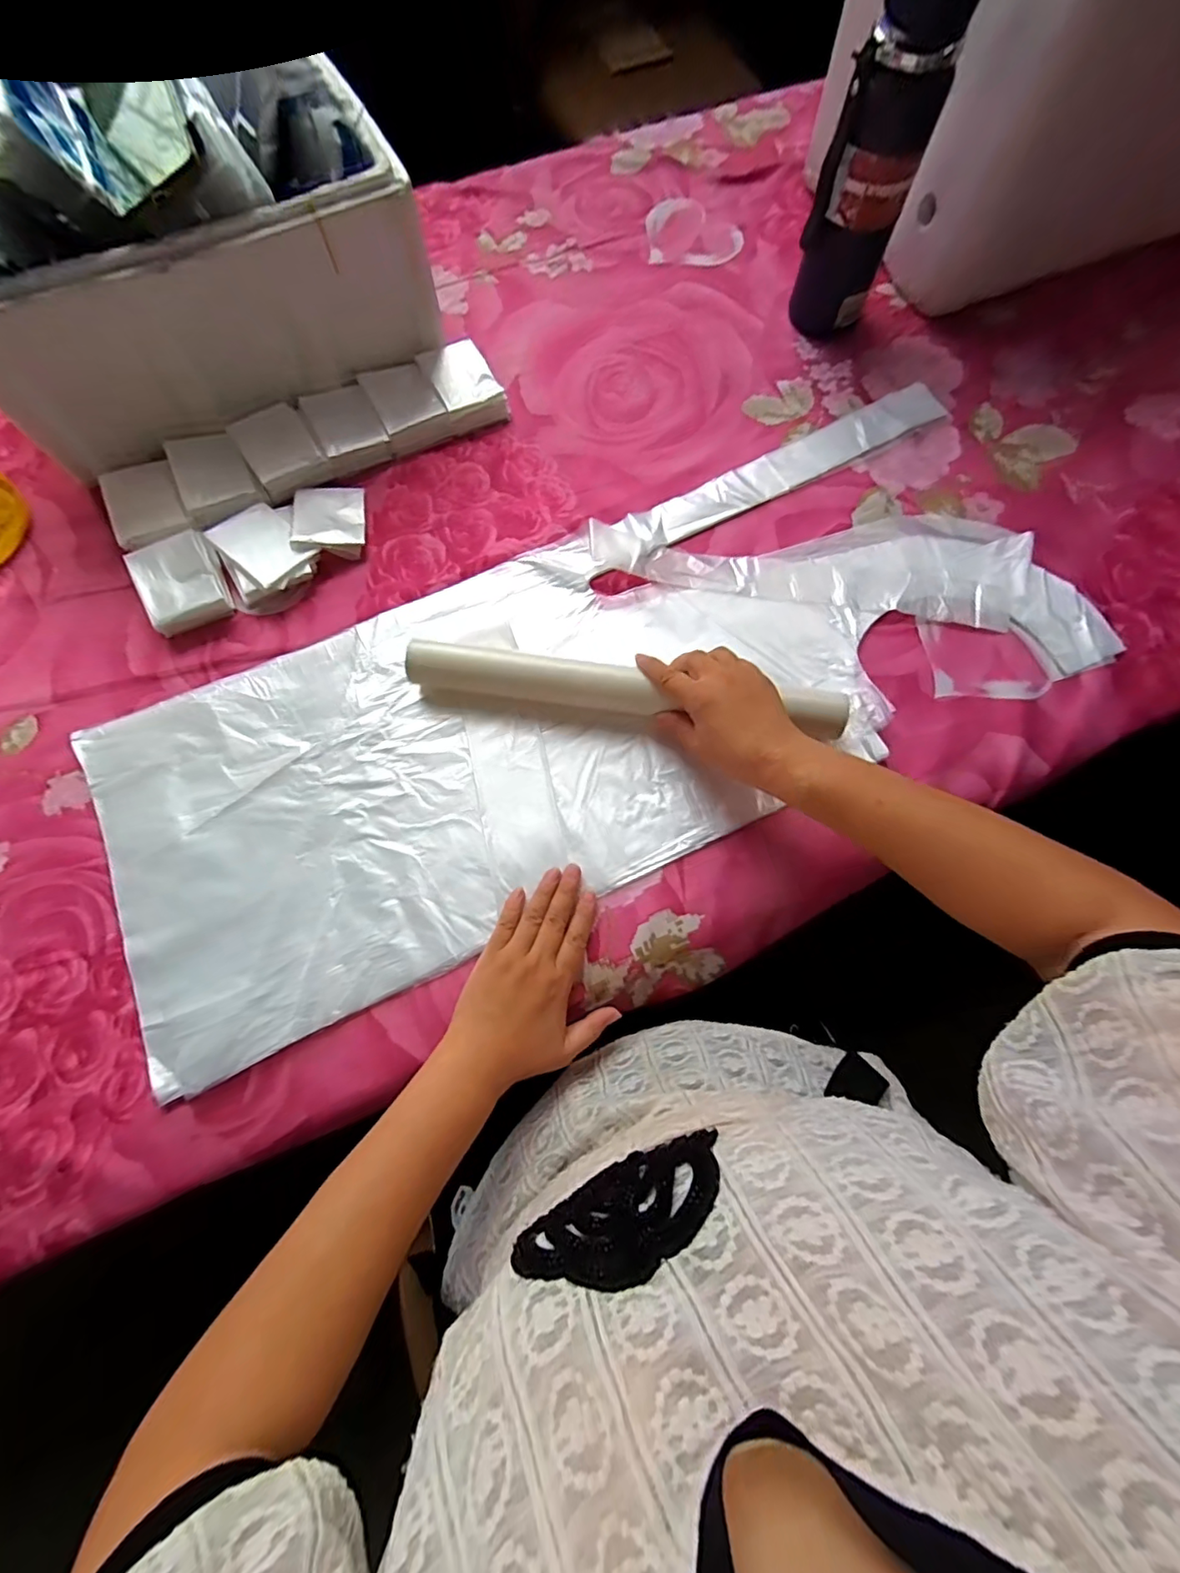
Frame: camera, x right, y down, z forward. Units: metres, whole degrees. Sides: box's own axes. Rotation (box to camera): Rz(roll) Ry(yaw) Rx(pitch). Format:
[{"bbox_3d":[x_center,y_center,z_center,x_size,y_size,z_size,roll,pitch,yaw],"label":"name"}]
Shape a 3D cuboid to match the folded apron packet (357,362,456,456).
[{"bbox_3d":[-0.190,-0.393,0.571,0.066,0.024,0.092,-24,75,-7],"label":"folded apron packet"}]

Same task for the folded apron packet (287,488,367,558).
[{"bbox_3d":[-0.251,-0.258,0.533,0.063,0.013,0.082,-3,67,-17],"label":"folded apron packet"}]

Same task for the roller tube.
[{"bbox_3d":[0.028,-0.080,0.450,0.353,0.029,0.031,8,74,4],"label":"roller tube"}]

